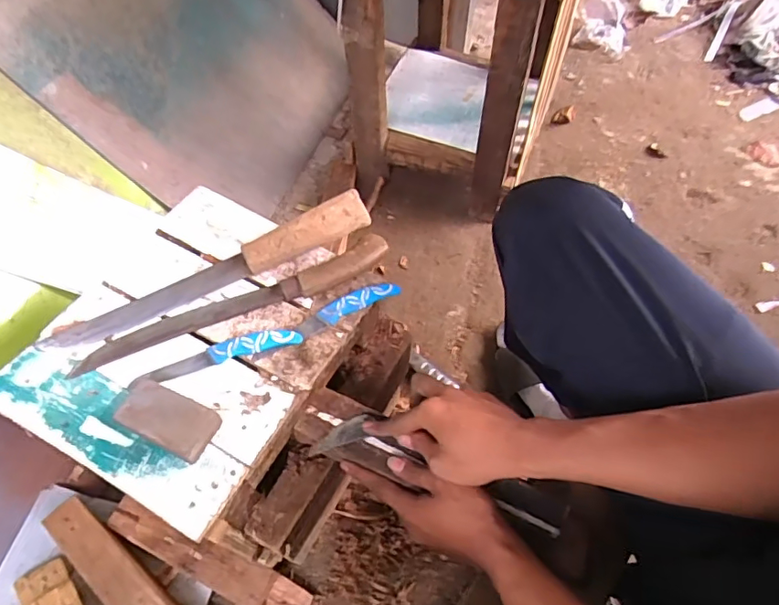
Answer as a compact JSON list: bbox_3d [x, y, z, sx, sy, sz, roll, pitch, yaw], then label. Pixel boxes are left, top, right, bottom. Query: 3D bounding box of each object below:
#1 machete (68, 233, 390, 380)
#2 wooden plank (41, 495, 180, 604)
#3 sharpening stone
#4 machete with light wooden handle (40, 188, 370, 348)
[{"bbox_3d":[-0.163,-0.002,0.584,0.347,0.027,0.043,-21,59,-14],"label":"machete"},{"bbox_3d":[-0.347,0.372,0.696,0.298,0.022,0.058,34,62,20],"label":"wooden plank"},{"bbox_3d":[-0.216,0.111,0.510,0.098,0.026,0.050,23,59,14],"label":"sharpening stone"},{"bbox_3d":[-0.201,-0.040,0.596,0.374,0.052,0.061,-21,59,-14],"label":"machete with light wooden handle"}]

